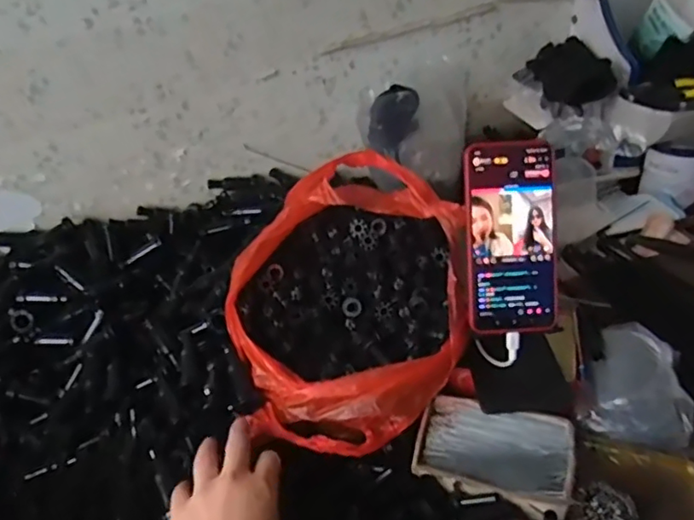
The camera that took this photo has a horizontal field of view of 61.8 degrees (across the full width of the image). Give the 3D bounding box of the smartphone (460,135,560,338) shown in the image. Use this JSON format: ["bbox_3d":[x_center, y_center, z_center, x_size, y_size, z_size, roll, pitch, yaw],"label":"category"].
[{"bbox_3d":[0.142,-0.020,0.500,0.078,0.164,0.006,-4,5,-1],"label":"smartphone"}]

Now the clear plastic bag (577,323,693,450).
[{"bbox_3d":[0.265,0.113,0.540,0.092,0.039,0.113,7,40,18],"label":"clear plastic bag"}]

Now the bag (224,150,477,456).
[{"bbox_3d":[-0.004,0.042,0.537,0.240,0.152,0.212,-32,44,-28],"label":"bag"}]

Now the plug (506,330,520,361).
[{"bbox_3d":[0.147,0.076,0.511,0.011,0.028,0.006,-5,16,4],"label":"plug"}]

